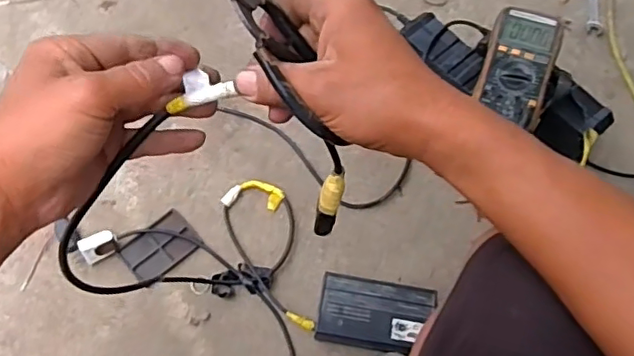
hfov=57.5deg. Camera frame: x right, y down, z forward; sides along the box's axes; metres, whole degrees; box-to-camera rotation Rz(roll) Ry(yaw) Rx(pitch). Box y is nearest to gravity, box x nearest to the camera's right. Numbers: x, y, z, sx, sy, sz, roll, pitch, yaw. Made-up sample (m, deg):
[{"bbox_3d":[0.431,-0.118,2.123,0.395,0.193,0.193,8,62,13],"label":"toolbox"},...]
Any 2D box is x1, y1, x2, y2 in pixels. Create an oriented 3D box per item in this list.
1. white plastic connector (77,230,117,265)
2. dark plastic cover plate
[{"bbox_3d":[-0.289,0.092,0.769,0.043,0.030,0.031,-26,69,-13],"label":"white plastic connector"},{"bbox_3d":[-0.212,0.095,0.786,0.095,0.006,0.067,-41,73,-18],"label":"dark plastic cover plate"}]

